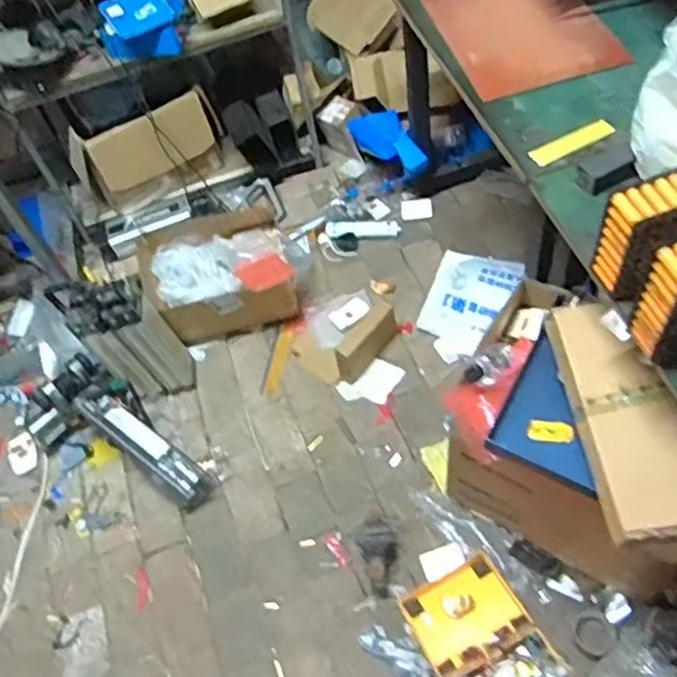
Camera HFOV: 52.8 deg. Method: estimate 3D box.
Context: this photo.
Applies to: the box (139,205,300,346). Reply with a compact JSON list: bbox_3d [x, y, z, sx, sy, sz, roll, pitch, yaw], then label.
[{"bbox_3d":[-0.320,-0.164,1.878,0.380,0.198,0.303,-22,57,0],"label":"box"}]

